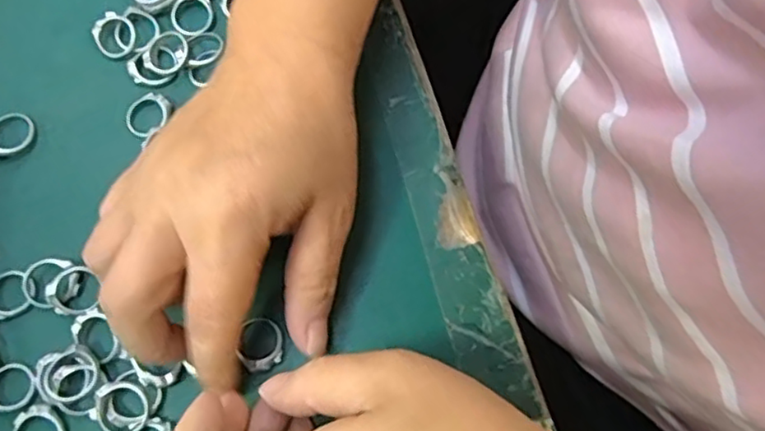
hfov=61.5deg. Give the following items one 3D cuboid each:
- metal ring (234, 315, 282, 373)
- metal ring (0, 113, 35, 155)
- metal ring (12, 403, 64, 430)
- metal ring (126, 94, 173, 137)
[{"bbox_3d":[-0.049,0.052,0.262,0.018,0.004,0.021,-31,74,-8],"label":"metal ring"},{"bbox_3d":[-0.171,-0.037,0.294,0.022,0.005,0.021,-28,74,-7],"label":"metal ring"},{"bbox_3d":[-0.137,0.086,0.252,0.021,0.004,0.021,0,72,1],"label":"metal ring"},{"bbox_3d":[-0.108,-0.047,0.295,0.022,0.004,0.018,-35,75,-9],"label":"metal ring"}]

